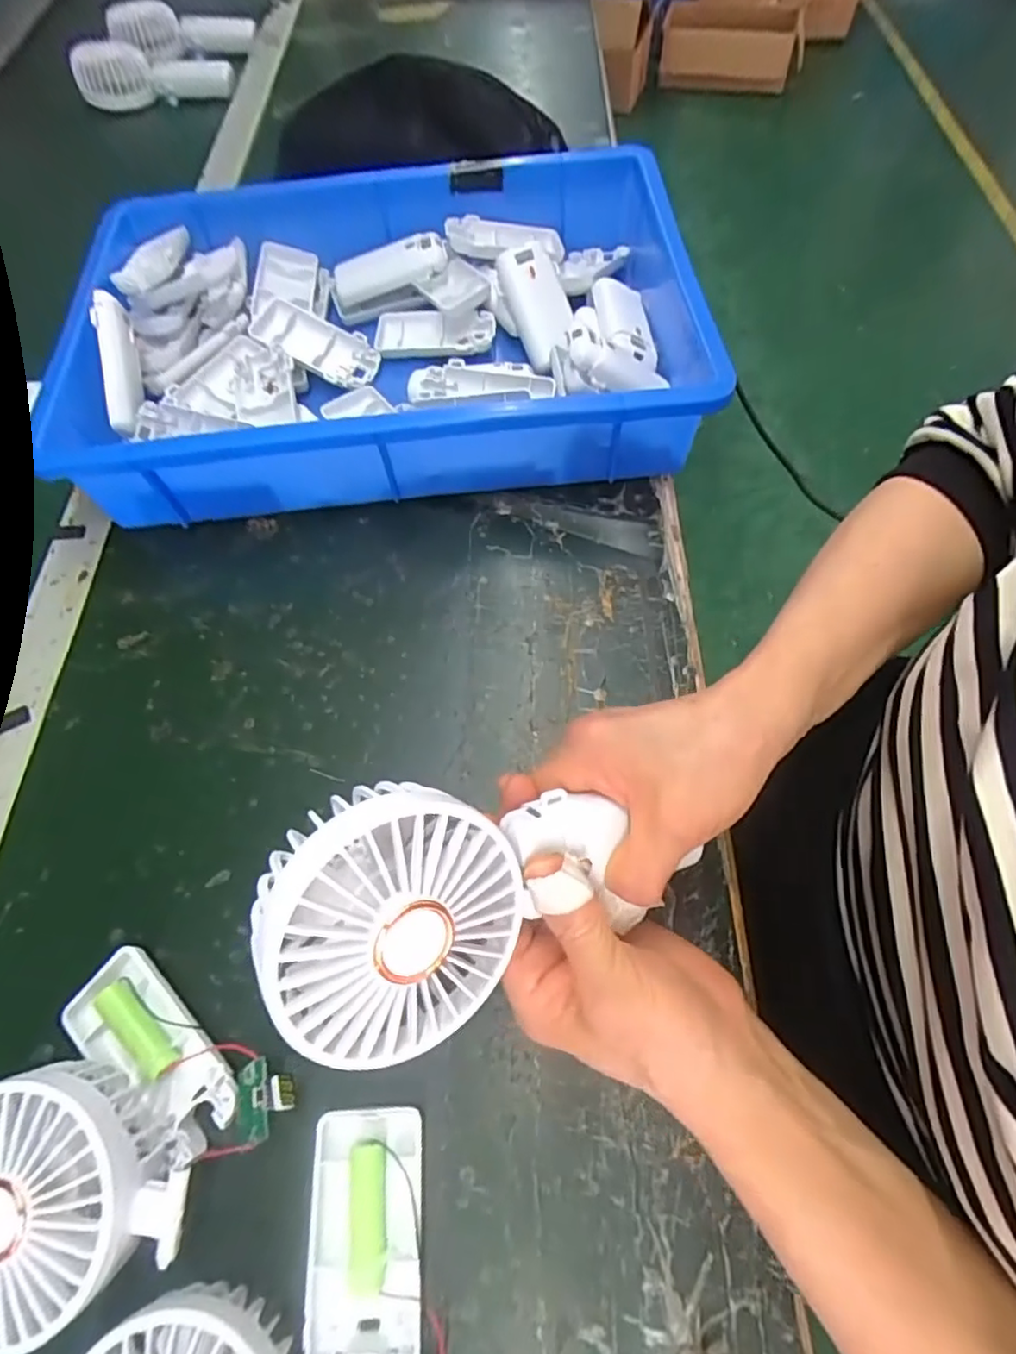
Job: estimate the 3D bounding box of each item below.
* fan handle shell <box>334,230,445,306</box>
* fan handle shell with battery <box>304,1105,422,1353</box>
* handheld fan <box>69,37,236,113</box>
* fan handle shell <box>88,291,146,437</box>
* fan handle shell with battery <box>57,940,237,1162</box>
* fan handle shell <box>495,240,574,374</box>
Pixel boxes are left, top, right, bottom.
[{"bbox_3d":[-0.096,-0.331,0.505,0.095,0.018,0.043,-8,90,15],"label":"fan handle shell"},{"bbox_3d":[-0.058,0.231,0.253,0.044,0.016,0.091,-4,64,0],"label":"fan handle shell with battery"},{"bbox_3d":[-0.451,-0.766,0.781,0.196,0.062,0.033,-7,64,-1],"label":"handheld fan"},{"bbox_3d":[-0.266,-0.214,0.425,0.015,0.027,0.090,-6,92,0],"label":"fan handle shell"},{"bbox_3d":[-0.162,0.172,0.287,0.094,0.021,0.043,36,71,18],"label":"fan handle shell with battery"},{"bbox_3d":[0.023,-0.283,0.475,0.042,0.024,0.096,-17,96,-6],"label":"fan handle shell"}]

